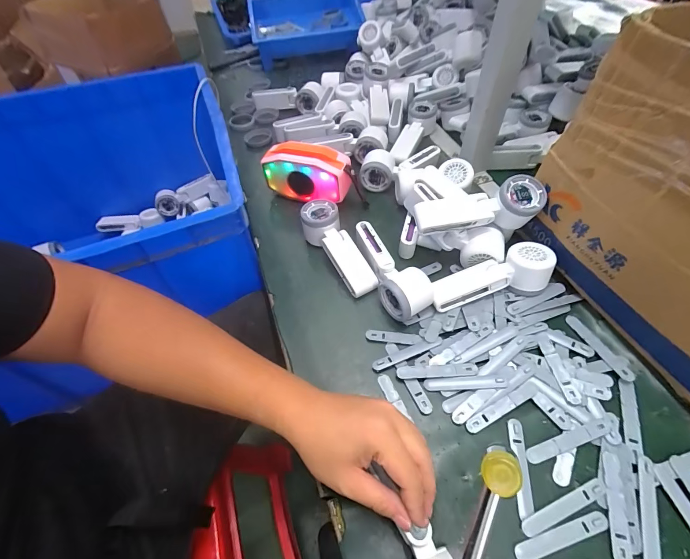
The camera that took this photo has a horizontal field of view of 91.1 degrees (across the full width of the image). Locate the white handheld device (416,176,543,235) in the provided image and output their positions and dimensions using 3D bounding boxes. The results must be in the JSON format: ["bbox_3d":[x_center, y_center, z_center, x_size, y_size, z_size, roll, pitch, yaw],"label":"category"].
[{"bbox_3d":[0.180,-0.094,0.460,0.165,0.056,0.048,-4,53,-1],"label":"white handheld device"}]

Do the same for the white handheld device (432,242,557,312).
[{"bbox_3d":[0.194,-0.002,0.457,0.158,0.053,0.057,-12,53,-5],"label":"white handheld device"}]

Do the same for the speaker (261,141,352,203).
[{"bbox_3d":[-0.062,-0.176,0.581,0.149,0.101,0.054,13,55,13],"label":"speaker"}]

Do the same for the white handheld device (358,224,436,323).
[{"bbox_3d":[0.059,-0.017,0.481,0.061,0.051,0.157,-26,56,-15],"label":"white handheld device"}]

